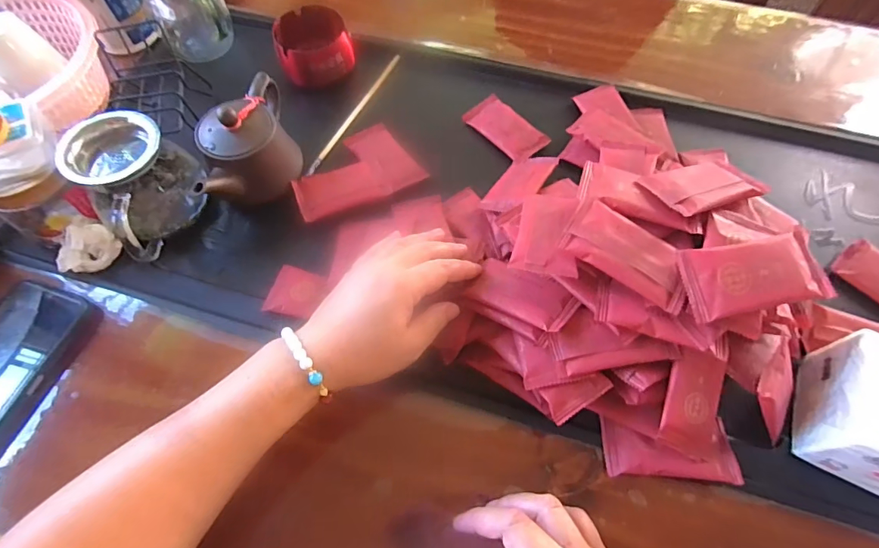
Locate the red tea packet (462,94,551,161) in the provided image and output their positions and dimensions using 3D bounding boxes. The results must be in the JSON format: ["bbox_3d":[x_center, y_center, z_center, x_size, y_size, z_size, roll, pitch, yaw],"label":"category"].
[{"bbox_3d":[0.072,-0.160,0.498,0.046,0.011,0.092,-37,69,-16],"label":"red tea packet"}]

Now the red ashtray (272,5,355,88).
[{"bbox_3d":[-0.146,-0.262,0.529,0.081,0.053,0.078,0,64,0],"label":"red ashtray"}]

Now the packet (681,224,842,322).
[{"bbox_3d":[0.211,0.000,0.305,0.091,0.014,0.048,-9,64,-4],"label":"packet"}]

